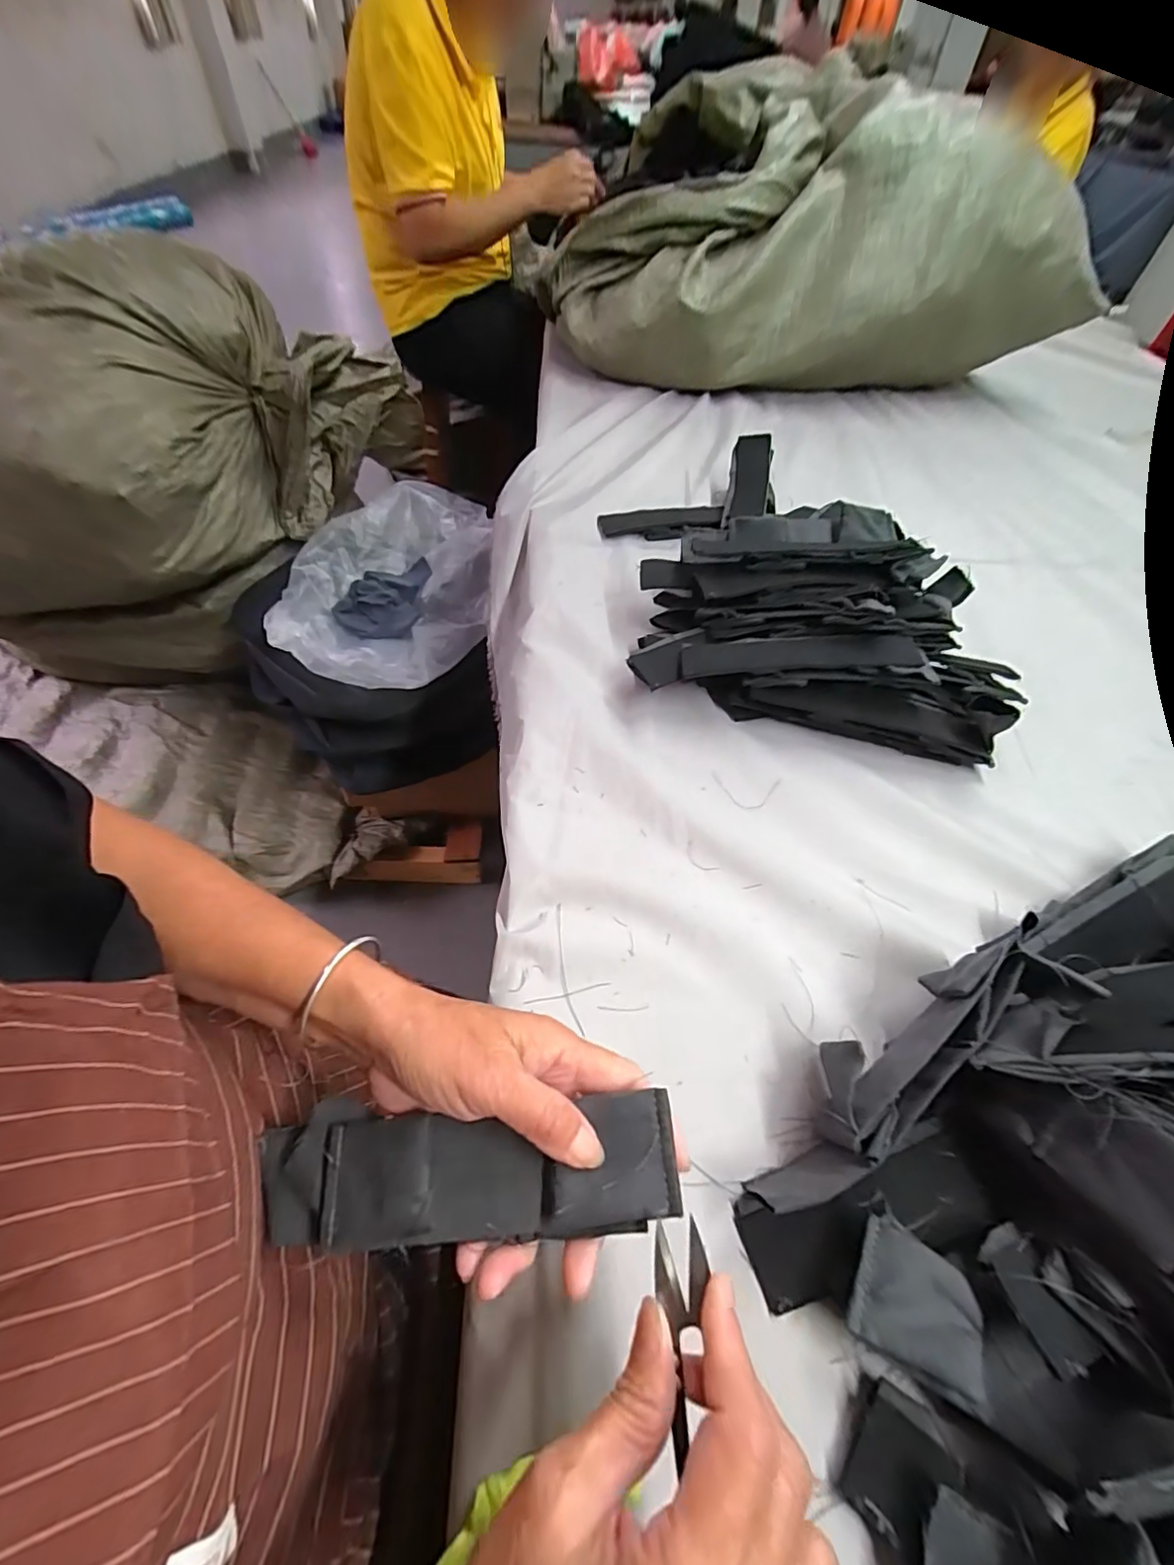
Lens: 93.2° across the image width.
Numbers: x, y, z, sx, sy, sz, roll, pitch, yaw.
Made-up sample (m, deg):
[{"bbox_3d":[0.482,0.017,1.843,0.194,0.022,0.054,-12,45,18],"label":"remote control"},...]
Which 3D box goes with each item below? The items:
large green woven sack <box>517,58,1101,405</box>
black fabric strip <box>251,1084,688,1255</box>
[{"bbox_3d":[0.318,-0.752,0.807,0.706,0.260,0.277,-4,55,-5],"label":"large green woven sack"},{"bbox_3d":[-0.057,0.168,0.240,0.186,0.023,0.051,-6,54,6],"label":"black fabric strip"}]

